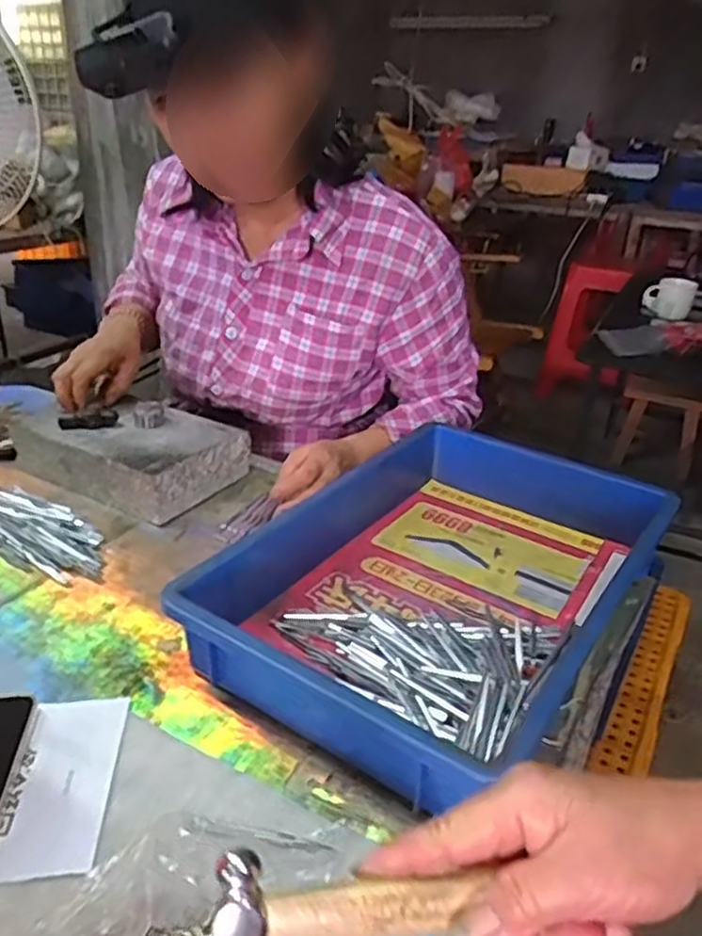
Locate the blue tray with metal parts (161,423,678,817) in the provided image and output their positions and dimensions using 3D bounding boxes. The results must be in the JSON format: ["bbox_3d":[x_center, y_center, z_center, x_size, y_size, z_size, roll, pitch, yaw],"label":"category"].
[{"bbox_3d":[0.084,0.097,0.666,0.291,0.079,0.429,21,32,29],"label":"blue tray with metal parts"}]

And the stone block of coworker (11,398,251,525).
[{"bbox_3d":[-0.262,-0.023,0.877,0.232,0.073,0.157,18,31,25],"label":"stone block of coworker"}]

